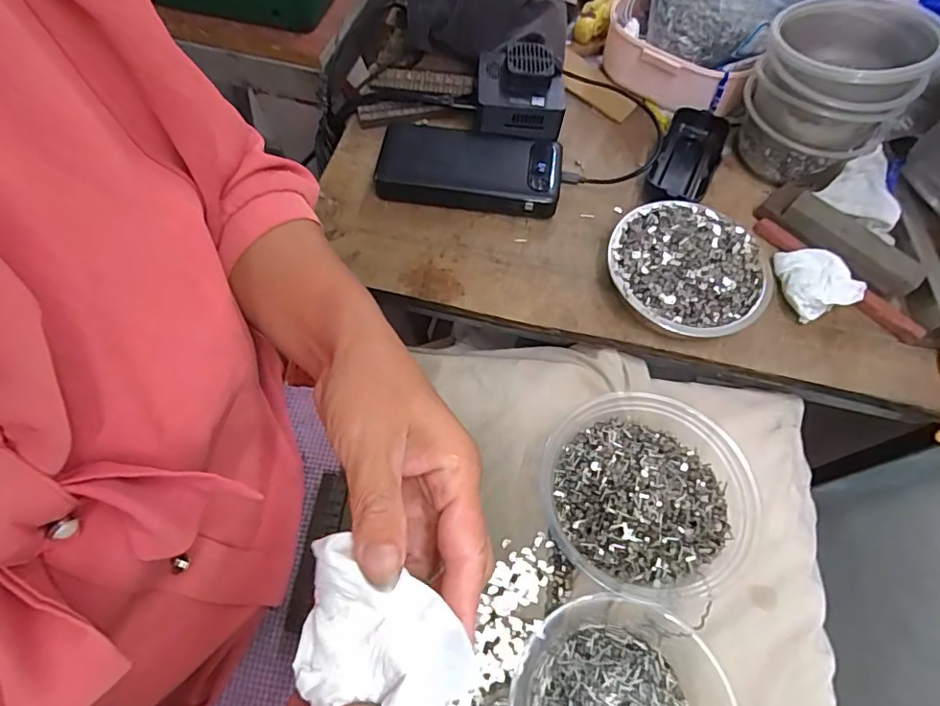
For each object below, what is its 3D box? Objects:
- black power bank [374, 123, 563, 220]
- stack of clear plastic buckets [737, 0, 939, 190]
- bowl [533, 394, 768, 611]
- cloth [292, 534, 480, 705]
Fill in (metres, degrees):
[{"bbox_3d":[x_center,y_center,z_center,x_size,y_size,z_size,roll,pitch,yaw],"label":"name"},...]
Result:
[{"bbox_3d":[0.000,-0.158,0.465,0.154,0.031,0.070,9,63,2],"label":"black power bank"},{"bbox_3d":[0.288,-0.215,0.435,0.111,0.102,0.109,35,67,14],"label":"stack of clear plastic buckets"},{"bbox_3d":[0.116,0.100,0.361,0.135,0.058,0.124,1,63,-2],"label":"bowl"},{"bbox_3d":[-0.031,0.103,0.194,0.066,0.015,0.058,14,89,12],"label":"cloth"}]

